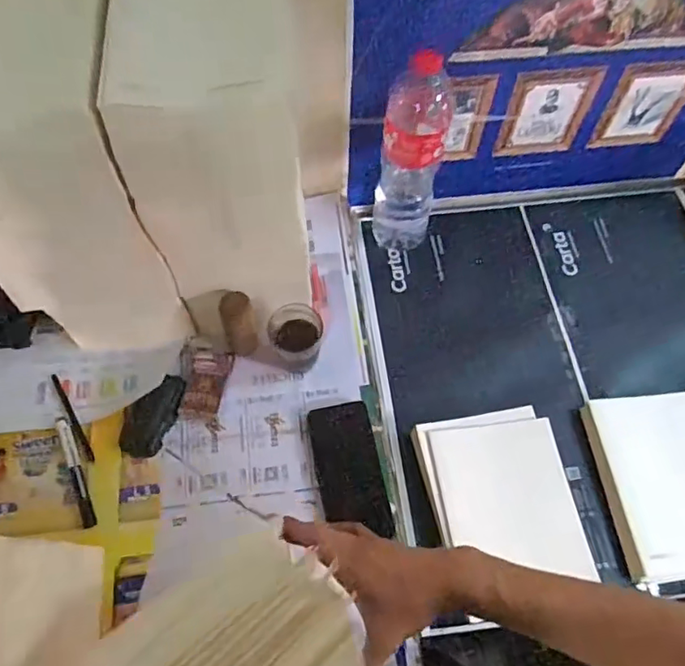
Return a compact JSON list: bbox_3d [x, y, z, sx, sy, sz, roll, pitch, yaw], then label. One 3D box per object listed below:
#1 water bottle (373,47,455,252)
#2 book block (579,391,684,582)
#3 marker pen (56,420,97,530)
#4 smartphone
[{"bbox_3d":[0.099,-0.242,0.791,0.089,0.295,0.103,12,63,5],"label":"water bottle"},{"bbox_3d":[0.421,0.193,0.717,0.173,0.044,0.225,-6,63,-4],"label":"book block"},{"bbox_3d":[-0.329,0.168,0.678,0.015,0.019,0.142,-22,65,-12],"label":"marker pen"},{"bbox_3d":[0.008,0.166,0.682,0.078,0.007,0.162,-10,63,-6],"label":"smartphone"}]

